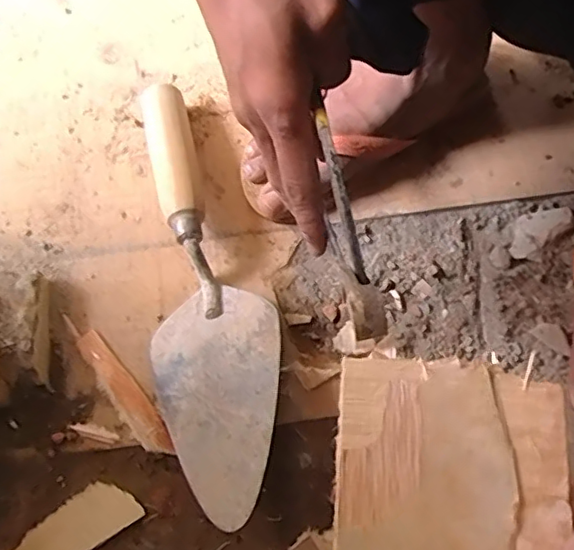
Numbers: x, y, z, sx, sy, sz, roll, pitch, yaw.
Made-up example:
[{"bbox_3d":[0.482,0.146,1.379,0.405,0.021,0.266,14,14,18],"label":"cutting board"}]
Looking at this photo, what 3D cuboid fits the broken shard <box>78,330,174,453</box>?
[{"bbox_3d":[-0.112,0.081,0.407,0.019,0.004,0.103,-35,72,-12],"label":"broken shard"}]

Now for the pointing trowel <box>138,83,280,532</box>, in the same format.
[{"bbox_3d":[-0.062,0.001,0.411,0.089,0.051,0.323,-13,69,-5],"label":"pointing trowel"}]

